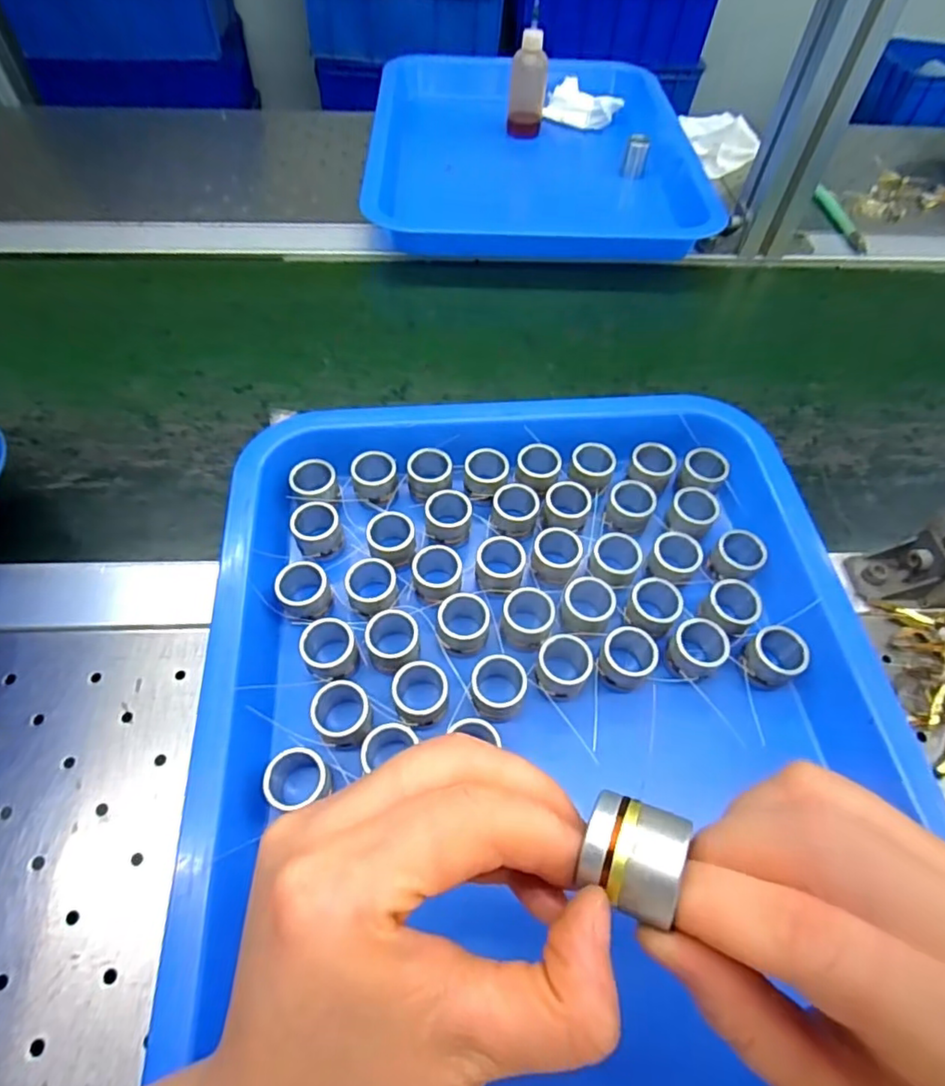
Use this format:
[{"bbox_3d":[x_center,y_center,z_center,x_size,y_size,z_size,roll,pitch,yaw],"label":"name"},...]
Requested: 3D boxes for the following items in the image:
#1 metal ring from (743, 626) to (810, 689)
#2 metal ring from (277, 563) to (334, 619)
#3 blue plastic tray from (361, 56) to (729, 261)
[{"bbox_3d":[0.145,0.056,0.289,0.027,0.020,0.024,-20,58,-17],"label":"metal ring"},{"bbox_3d":[-0.084,0.024,0.297,0.024,0.022,0.022,2,55,-3],"label":"metal ring"},{"bbox_3d":[0.056,-0.396,0.596,0.297,0.051,0.361,1,55,-4],"label":"blue plastic tray"}]

